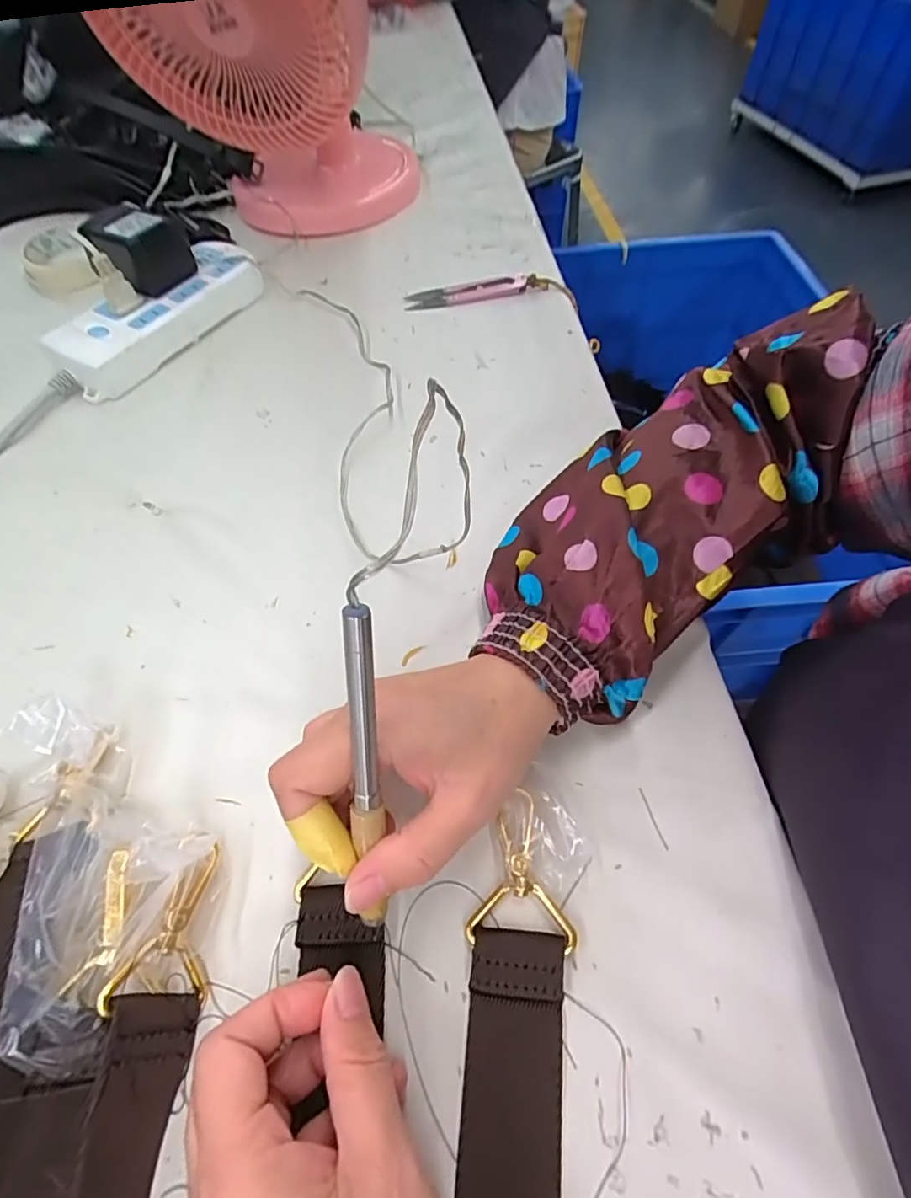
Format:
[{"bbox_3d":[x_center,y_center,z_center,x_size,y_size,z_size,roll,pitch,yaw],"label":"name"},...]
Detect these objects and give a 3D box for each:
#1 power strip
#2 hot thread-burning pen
[{"bbox_3d":[-0.242,-0.235,0.463,0.079,0.033,0.186,23,61,17],"label":"power strip"},{"bbox_3d":[-0.030,0.060,0.190,0.009,0.121,0.008,1,18,3],"label":"hot thread-burning pen"}]

